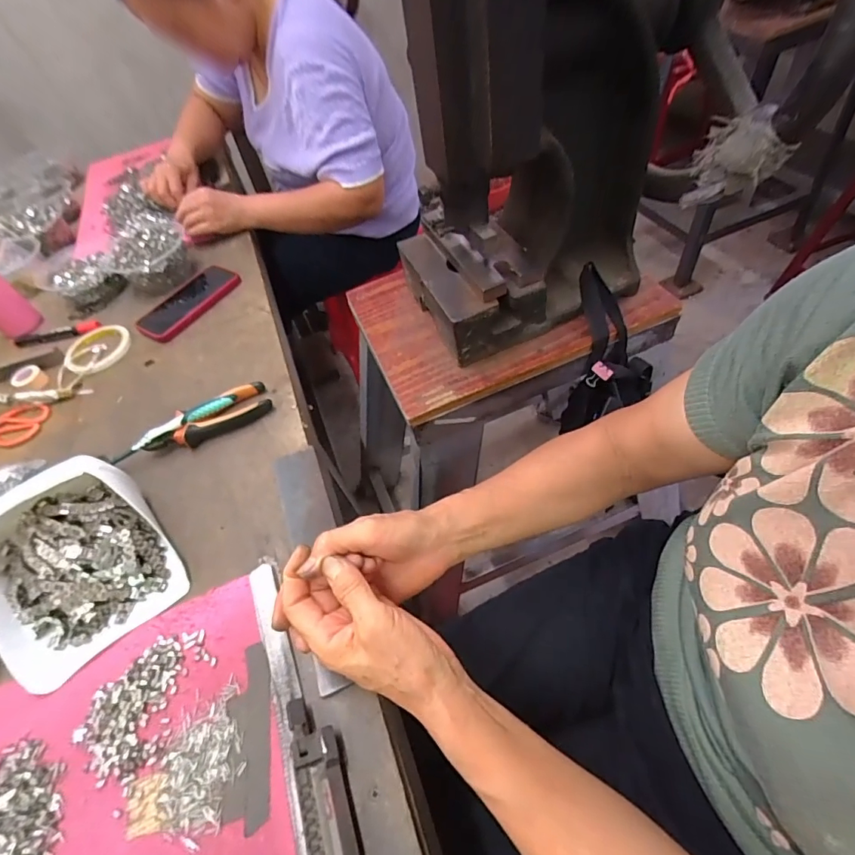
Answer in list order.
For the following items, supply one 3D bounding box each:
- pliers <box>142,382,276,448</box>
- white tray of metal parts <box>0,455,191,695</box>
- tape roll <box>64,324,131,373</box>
[{"bbox_3d":[-0.266,-0.014,0.556,0.144,0.024,0.062,-17,52,-8],"label":"pliers"},{"bbox_3d":[-0.347,0.121,0.426,0.159,0.071,0.171,-39,57,-18],"label":"white tray of metal parts"},{"bbox_3d":[-0.512,-0.124,0.705,0.097,0.013,0.097,-3,52,3],"label":"tape roll"}]

